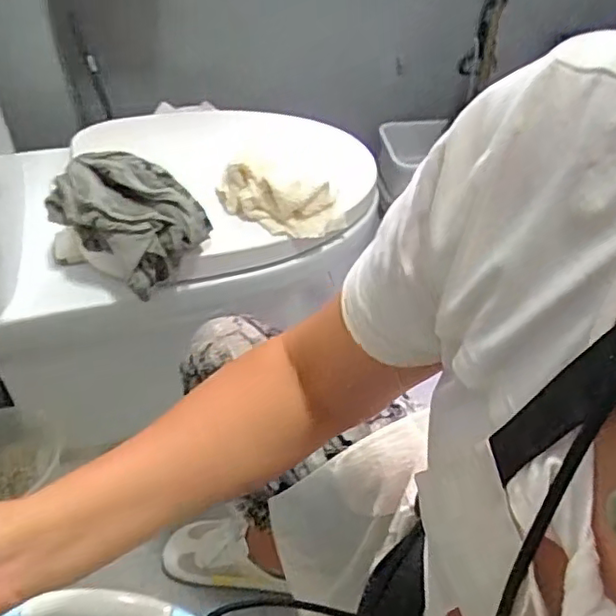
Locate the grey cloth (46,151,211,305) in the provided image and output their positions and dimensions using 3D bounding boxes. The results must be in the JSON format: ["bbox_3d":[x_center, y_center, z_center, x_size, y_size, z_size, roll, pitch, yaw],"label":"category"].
[{"bbox_3d":[-0.237,-0.106,0.810,0.192,0.145,0.134,29,52,22],"label":"grey cloth"}]

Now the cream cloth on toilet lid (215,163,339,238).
[{"bbox_3d":[-0.041,-0.145,0.848,0.170,0.062,0.066,14,46,-9],"label":"cream cloth on toilet lid"}]

